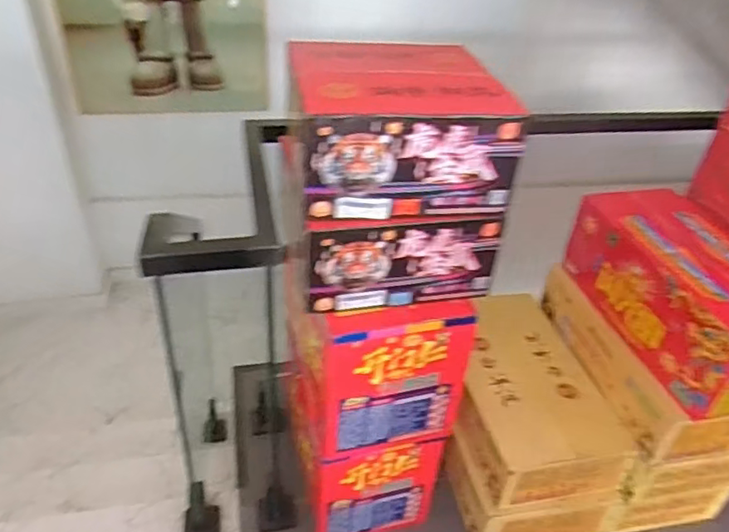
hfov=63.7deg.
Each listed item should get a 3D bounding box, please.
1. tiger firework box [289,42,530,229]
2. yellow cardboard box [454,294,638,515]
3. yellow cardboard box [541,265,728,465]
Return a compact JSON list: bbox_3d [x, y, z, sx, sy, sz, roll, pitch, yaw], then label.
[{"bbox_3d":[0.057,-0.264,1.100,0.364,0.205,0.332,-3,37,-11],"label":"tiger firework box"},{"bbox_3d":[0.427,0.356,1.657,0.356,0.187,0.598,-4,38,-12],"label":"yellow cardboard box"},{"bbox_3d":[0.790,0.229,1.621,0.377,0.177,0.596,-3,37,-10],"label":"yellow cardboard box"}]

